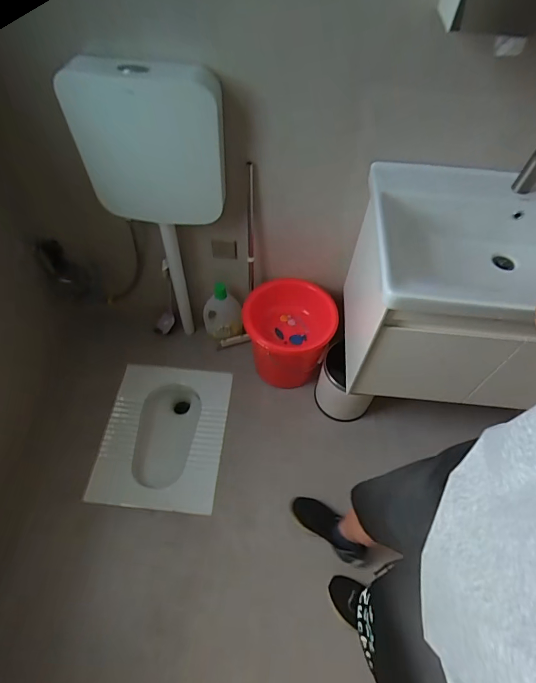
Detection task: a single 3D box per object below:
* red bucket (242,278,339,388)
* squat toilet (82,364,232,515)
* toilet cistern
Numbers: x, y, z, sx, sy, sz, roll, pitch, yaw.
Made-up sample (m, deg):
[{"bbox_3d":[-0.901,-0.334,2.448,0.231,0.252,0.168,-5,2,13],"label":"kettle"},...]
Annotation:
[{"bbox_3d":[0.095,-0.032,1.530,0.327,0.316,0.321,0,58,-1],"label":"red bucket"},{"bbox_3d":[-0.405,0.390,1.576,0.462,0.165,0.568,5,58,2],"label":"squat toilet"},{"bbox_3d":[-0.309,-0.509,1.031,0.378,0.434,0.117,11,58,6],"label":"toilet cistern"}]

